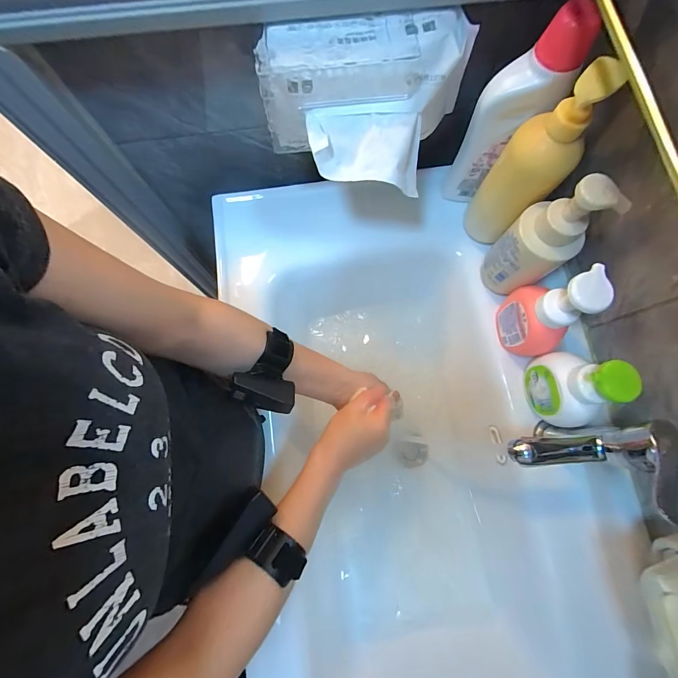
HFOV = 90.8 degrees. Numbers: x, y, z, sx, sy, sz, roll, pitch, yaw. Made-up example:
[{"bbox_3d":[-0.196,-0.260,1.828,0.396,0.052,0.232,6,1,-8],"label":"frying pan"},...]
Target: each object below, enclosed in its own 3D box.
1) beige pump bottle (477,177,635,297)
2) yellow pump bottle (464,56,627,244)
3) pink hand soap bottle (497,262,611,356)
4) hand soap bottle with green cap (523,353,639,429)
[{"bbox_3d":[0.241,-0.115,0.408,0.058,0.182,0.071,-43,81,-8],"label":"beige pump bottle"},{"bbox_3d":[0.219,-0.196,0.396,0.069,0.215,0.071,0,78,0],"label":"yellow pump bottle"},{"bbox_3d":[0.255,-0.030,0.410,0.051,0.148,0.082,-13,78,-2],"label":"pink hand soap bottle"},{"bbox_3d":[0.282,0.059,0.399,0.052,0.117,0.088,-8,78,-1],"label":"hand soap bottle with green cap"}]

